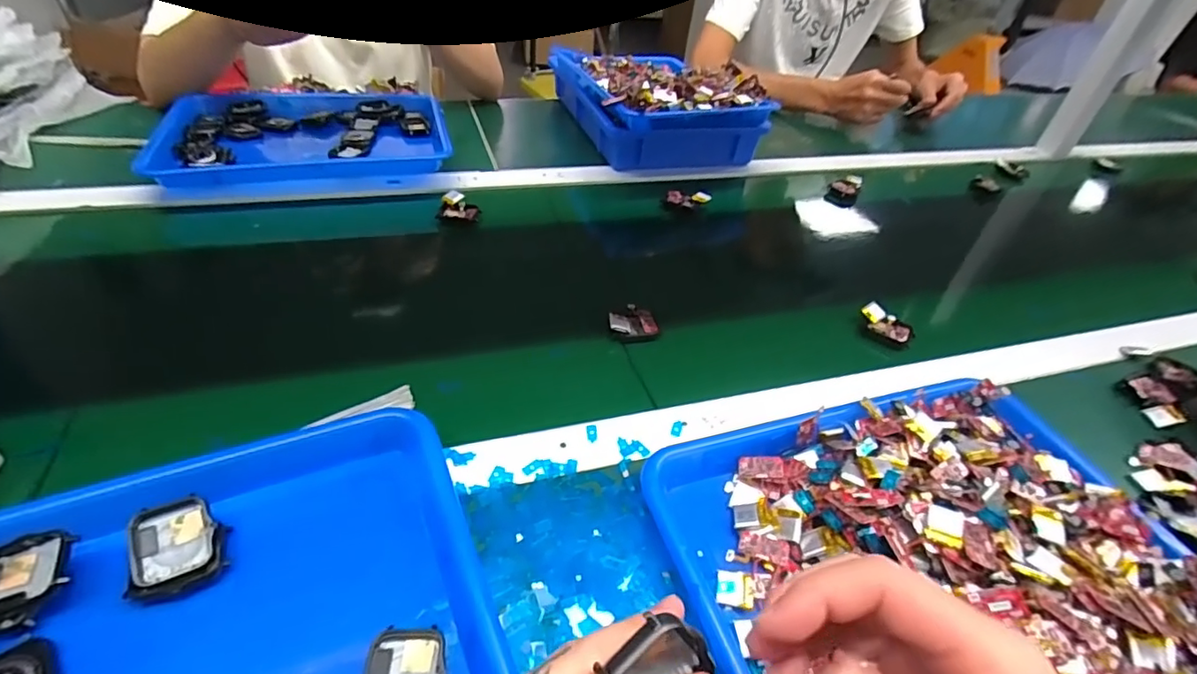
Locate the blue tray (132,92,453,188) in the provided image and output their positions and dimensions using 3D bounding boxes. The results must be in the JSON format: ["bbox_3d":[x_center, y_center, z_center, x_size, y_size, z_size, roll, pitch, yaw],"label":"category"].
[{"bbox_3d":[-0.378,-0.269,0.726,0.334,0.038,0.247,-10,45,-19],"label":"blue tray"}]

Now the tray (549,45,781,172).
[{"bbox_3d":[0.080,-0.368,0.842,0.236,0.105,0.312,-11,45,-20],"label":"tray"}]

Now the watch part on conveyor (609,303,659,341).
[{"bbox_3d":[0.031,-0.013,0.516,0.046,0.012,0.038,-6,44,-14],"label":"watch part on conveyor"}]

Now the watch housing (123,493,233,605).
[{"bbox_3d":[-0.239,0.119,0.312,0.044,0.011,0.051,-12,62,-31],"label":"watch housing"}]

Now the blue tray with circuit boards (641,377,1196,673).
[{"bbox_3d":[0.218,0.138,0.342,0.332,0.055,0.253,-8,44,-16],"label":"blue tray with circuit boards"}]

